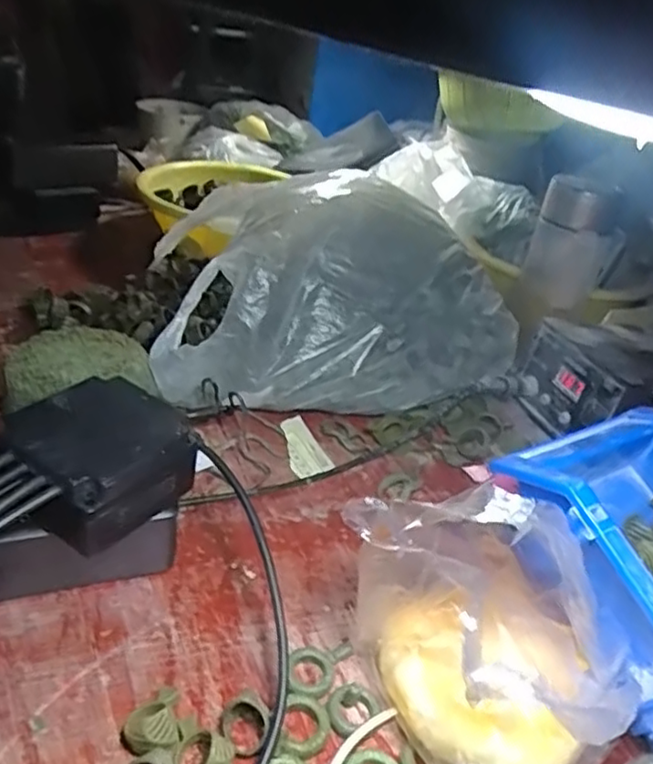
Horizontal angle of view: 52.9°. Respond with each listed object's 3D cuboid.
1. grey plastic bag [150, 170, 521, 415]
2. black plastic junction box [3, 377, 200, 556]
[{"bbox_3d":[0.004,-0.076,0.567,0.294,0.162,0.177,-6,34,-23],"label":"grey plastic bag"},{"bbox_3d":[-0.126,0.041,0.354,0.084,0.048,0.088,25,35,25],"label":"black plastic junction box"}]

